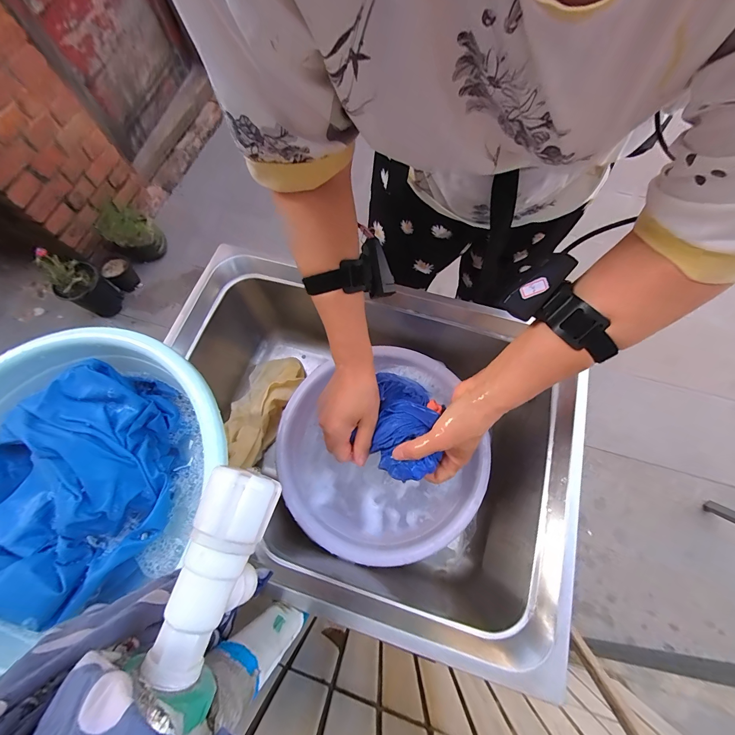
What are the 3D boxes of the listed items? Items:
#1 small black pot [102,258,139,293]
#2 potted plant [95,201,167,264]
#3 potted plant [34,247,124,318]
[{"bbox_3d":[-1.003,-0.378,1.344,0.093,0.118,0.101,-1,69,2],"label":"small black pot"},{"bbox_3d":[-0.975,-0.540,1.371,0.177,0.213,0.192,42,76,15],"label":"potted plant"},{"bbox_3d":[-1.072,-0.305,1.242,0.159,0.264,0.148,-1,69,2],"label":"potted plant"}]

